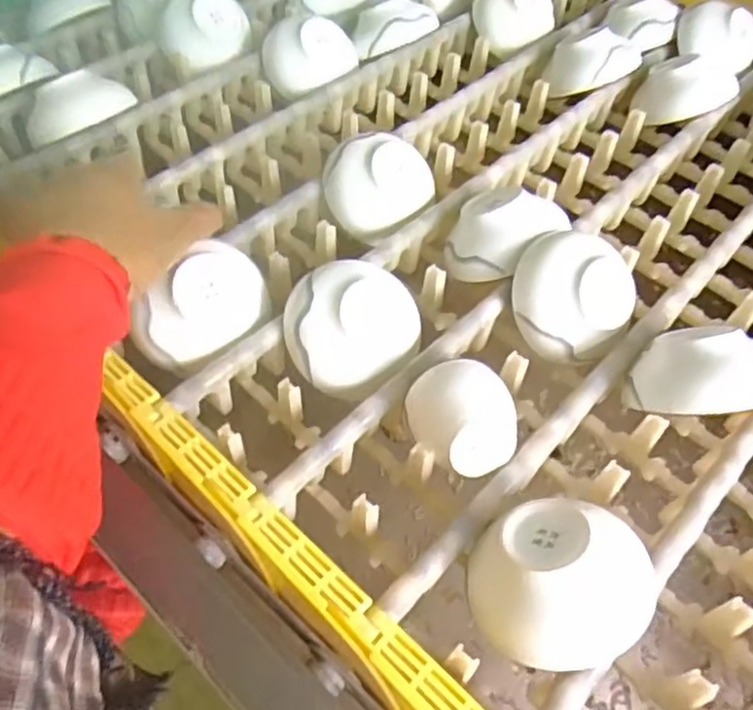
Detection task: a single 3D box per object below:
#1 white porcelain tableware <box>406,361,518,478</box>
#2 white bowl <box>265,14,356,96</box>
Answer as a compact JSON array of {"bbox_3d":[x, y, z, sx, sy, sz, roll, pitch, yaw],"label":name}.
[{"bbox_3d":[0.061,0.039,0.459,0.070,0.032,0.075,-3,52,4],"label":"white porcelain tableware"},{"bbox_3d":[-0.072,-0.331,0.748,0.101,0.061,0.101,-3,52,4],"label":"white bowl"}]

